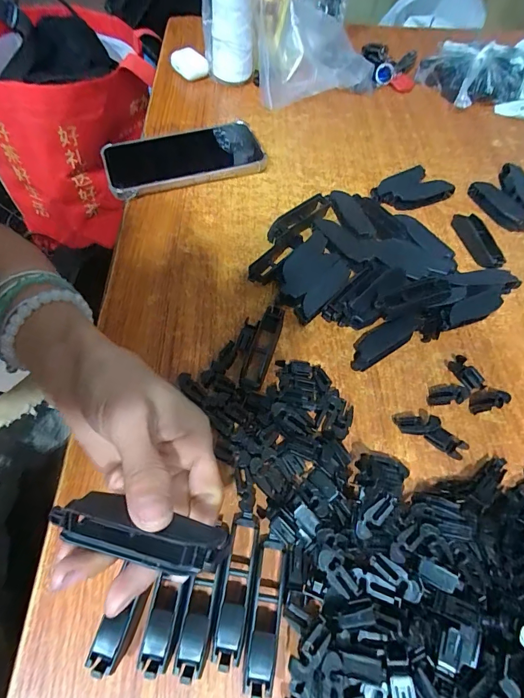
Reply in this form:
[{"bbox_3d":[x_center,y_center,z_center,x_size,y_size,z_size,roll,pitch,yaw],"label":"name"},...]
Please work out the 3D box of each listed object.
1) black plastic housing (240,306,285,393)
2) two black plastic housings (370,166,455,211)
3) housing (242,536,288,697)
[{"bbox_3d":[0.001,-0.001,0.290,0.018,0.009,0.074,15,60,6],"label":"black plastic housing"},{"bbox_3d":[0.154,-0.165,0.390,0.078,0.017,0.042,-24,63,-16],"label":"two black plastic housings"},{"bbox_3d":[0.002,0.146,0.209,0.016,0.015,0.071,9,59,2],"label":"housing"}]

